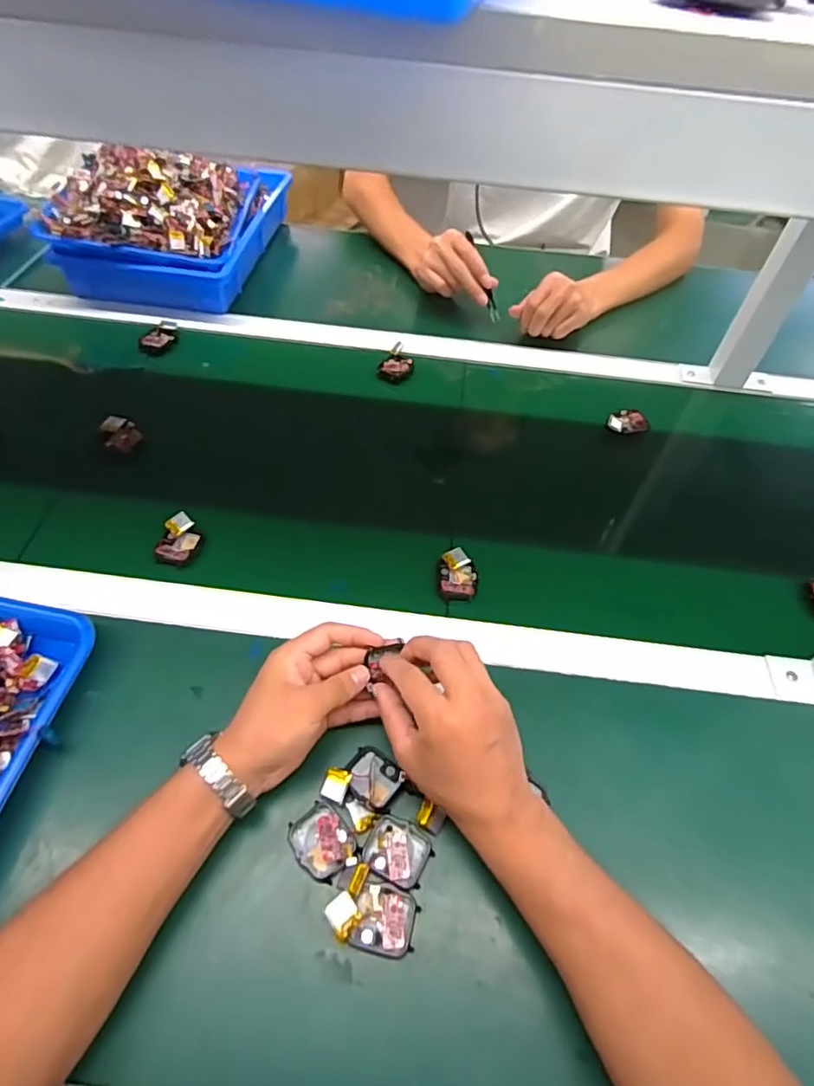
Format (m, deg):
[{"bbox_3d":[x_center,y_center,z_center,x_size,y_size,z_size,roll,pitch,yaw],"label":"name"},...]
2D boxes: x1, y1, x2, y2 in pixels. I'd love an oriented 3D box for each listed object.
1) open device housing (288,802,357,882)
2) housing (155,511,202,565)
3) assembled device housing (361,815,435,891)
[{"bbox_3d":[-0.061,0.213,0.413,0.039,0.012,0.046,-32,62,-25],"label":"open device housing"},{"bbox_3d":[-0.222,-0.002,0.562,0.035,0.015,0.056,7,53,1],"label":"housing"},{"bbox_3d":[-0.006,0.221,0.411,0.045,0.011,0.042,25,56,14],"label":"assembled device housing"}]

